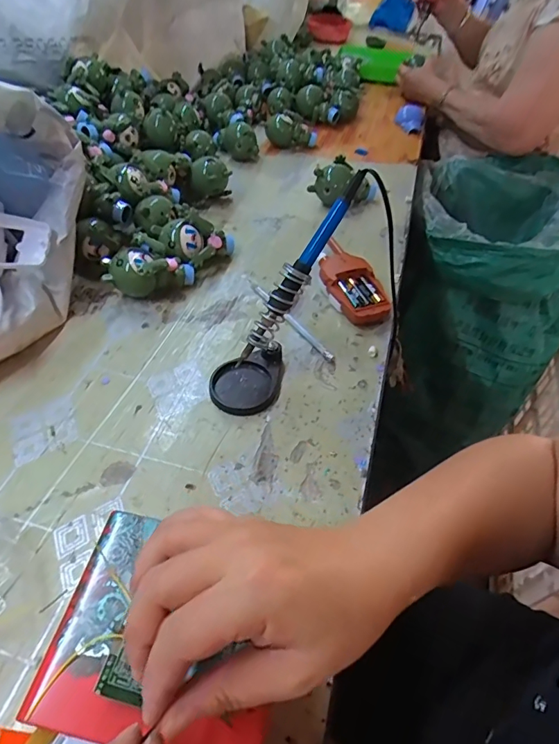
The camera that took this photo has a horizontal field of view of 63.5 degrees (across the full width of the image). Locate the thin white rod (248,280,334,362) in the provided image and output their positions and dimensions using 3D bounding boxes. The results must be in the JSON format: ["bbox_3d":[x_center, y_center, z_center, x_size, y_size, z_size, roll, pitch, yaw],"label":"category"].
[{"bbox_3d":[0.009,-0.065,0.529,0.010,0.008,0.162,-27,56,-25],"label":"thin white rod"}]

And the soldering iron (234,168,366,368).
[{"bbox_3d":[0.018,-0.090,0.417,0.017,0.204,0.014,41,16,28],"label":"soldering iron"}]

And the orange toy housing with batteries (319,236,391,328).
[{"bbox_3d":[0.084,-0.114,0.564,0.059,0.036,0.140,-14,51,-15],"label":"orange toy housing with batteries"}]

